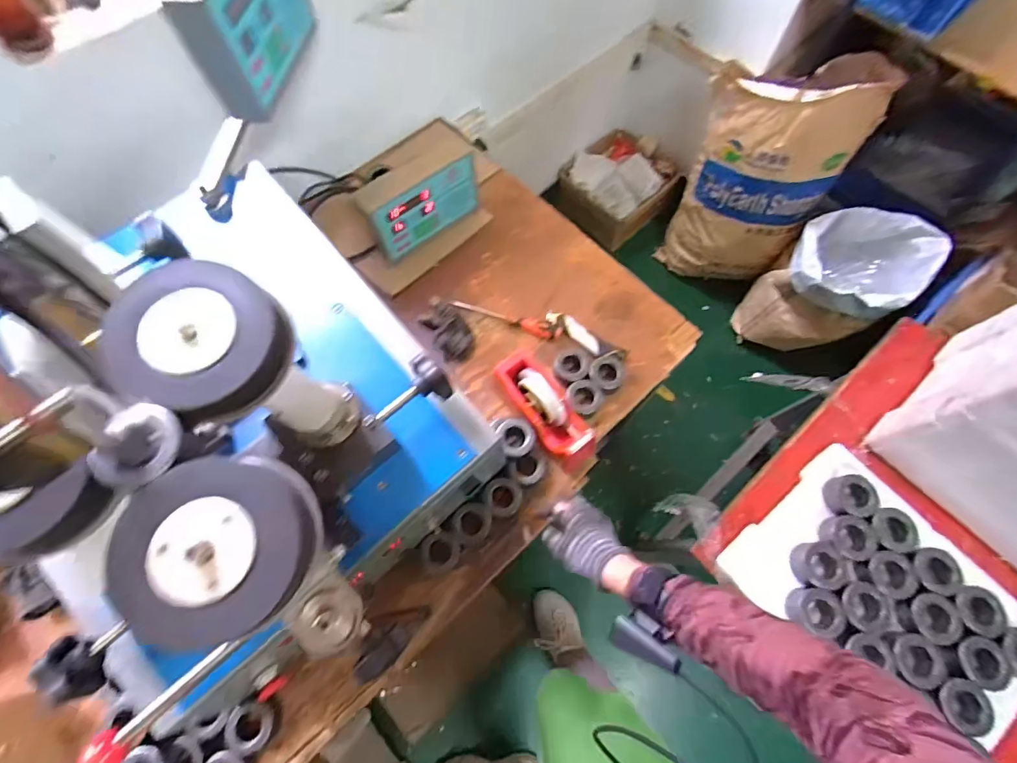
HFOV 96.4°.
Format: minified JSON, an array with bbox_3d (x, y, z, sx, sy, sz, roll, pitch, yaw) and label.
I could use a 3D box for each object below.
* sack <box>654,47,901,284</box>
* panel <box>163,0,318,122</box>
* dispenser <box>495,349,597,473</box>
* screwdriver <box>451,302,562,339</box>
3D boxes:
[{"bbox_3d":[0.725,-0.596,1.365,0.414,0.591,0.300,23,71,9],"label":"sack"},{"bbox_3d":[-0.347,-0.499,0.620,0.065,0.147,0.241,7,70,3],"label":"panel"},{"bbox_3d":[0.062,0.041,0.746,0.080,0.101,0.214,-34,73,-11],"label":"dispenser"},{"bbox_3d":[-0.005,-0.119,0.856,0.212,0.033,0.028,18,71,7],"label":"screwdriver"}]

